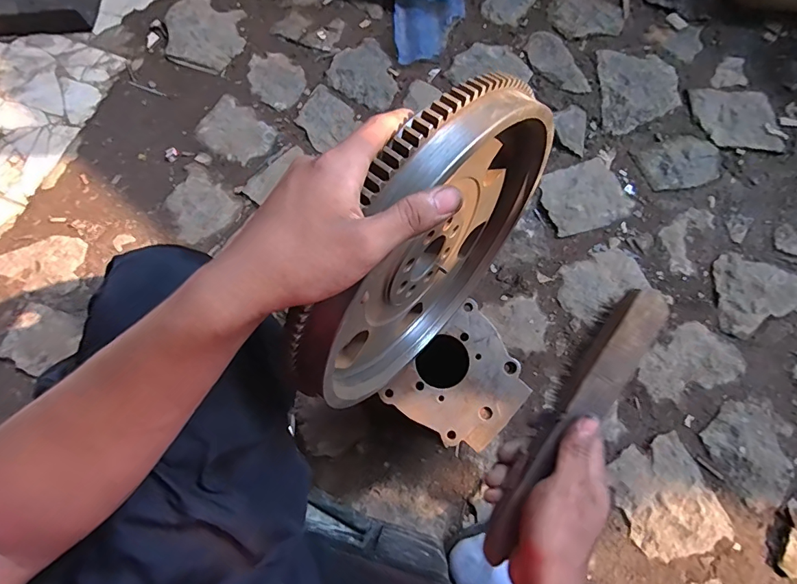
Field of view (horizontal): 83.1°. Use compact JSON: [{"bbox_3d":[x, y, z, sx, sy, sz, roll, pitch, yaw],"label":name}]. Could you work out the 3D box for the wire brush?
[{"bbox_3d":[0.137,0.102,0.360,0.041,0.032,0.241,35,86,10],"label":"wire brush"}]

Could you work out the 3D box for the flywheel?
[{"bbox_3d":[0.030,-0.036,0.403,0.066,0.287,0.289,39,79,11],"label":"flywheel"}]

